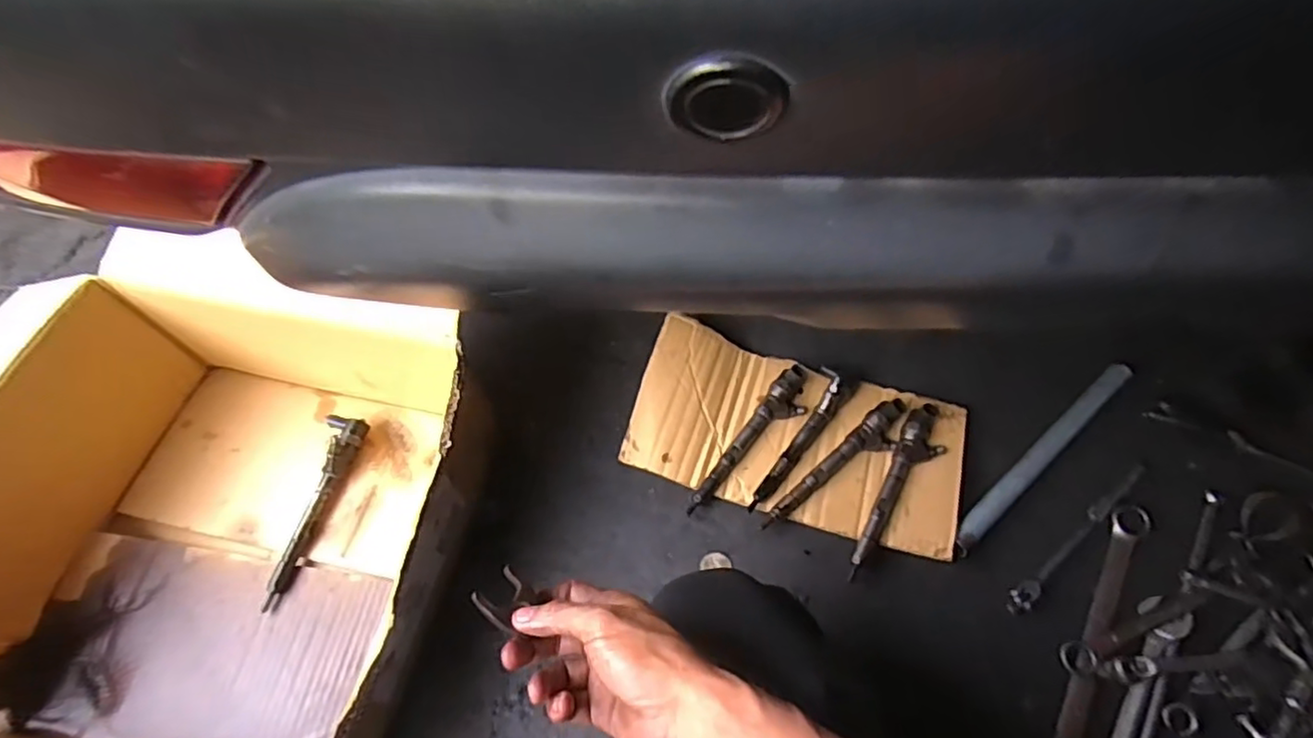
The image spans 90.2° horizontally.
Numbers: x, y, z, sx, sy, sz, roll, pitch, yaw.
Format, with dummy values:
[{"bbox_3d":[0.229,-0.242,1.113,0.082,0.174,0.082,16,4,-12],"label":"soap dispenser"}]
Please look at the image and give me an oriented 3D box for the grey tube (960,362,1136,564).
[{"bbox_3d":[0.451,0.095,0.760,0.330,0.021,0.025,-37,67,-18],"label":"grey tube"}]

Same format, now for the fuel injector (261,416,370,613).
[{"bbox_3d":[-0.395,0.154,0.738,0.050,0.037,0.223,12,62,7],"label":"fuel injector"}]

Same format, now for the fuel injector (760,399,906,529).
[{"bbox_3d":[0.210,0.114,0.749,0.215,0.037,0.045,-39,67,-19],"label":"fuel injector"}]

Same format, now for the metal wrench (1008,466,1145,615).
[{"bbox_3d":[0.469,0.186,0.725,0.240,0.015,0.021,-35,64,-18],"label":"metal wrench"}]

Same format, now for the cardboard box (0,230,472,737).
[{"bbox_3d":[-0.453,0.184,0.640,0.453,0.195,0.497,10,60,8],"label":"cardboard box"}]

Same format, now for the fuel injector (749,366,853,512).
[{"bbox_3d":[0.176,0.075,0.771,0.045,0.036,0.217,30,65,16],"label":"fuel injector"}]

